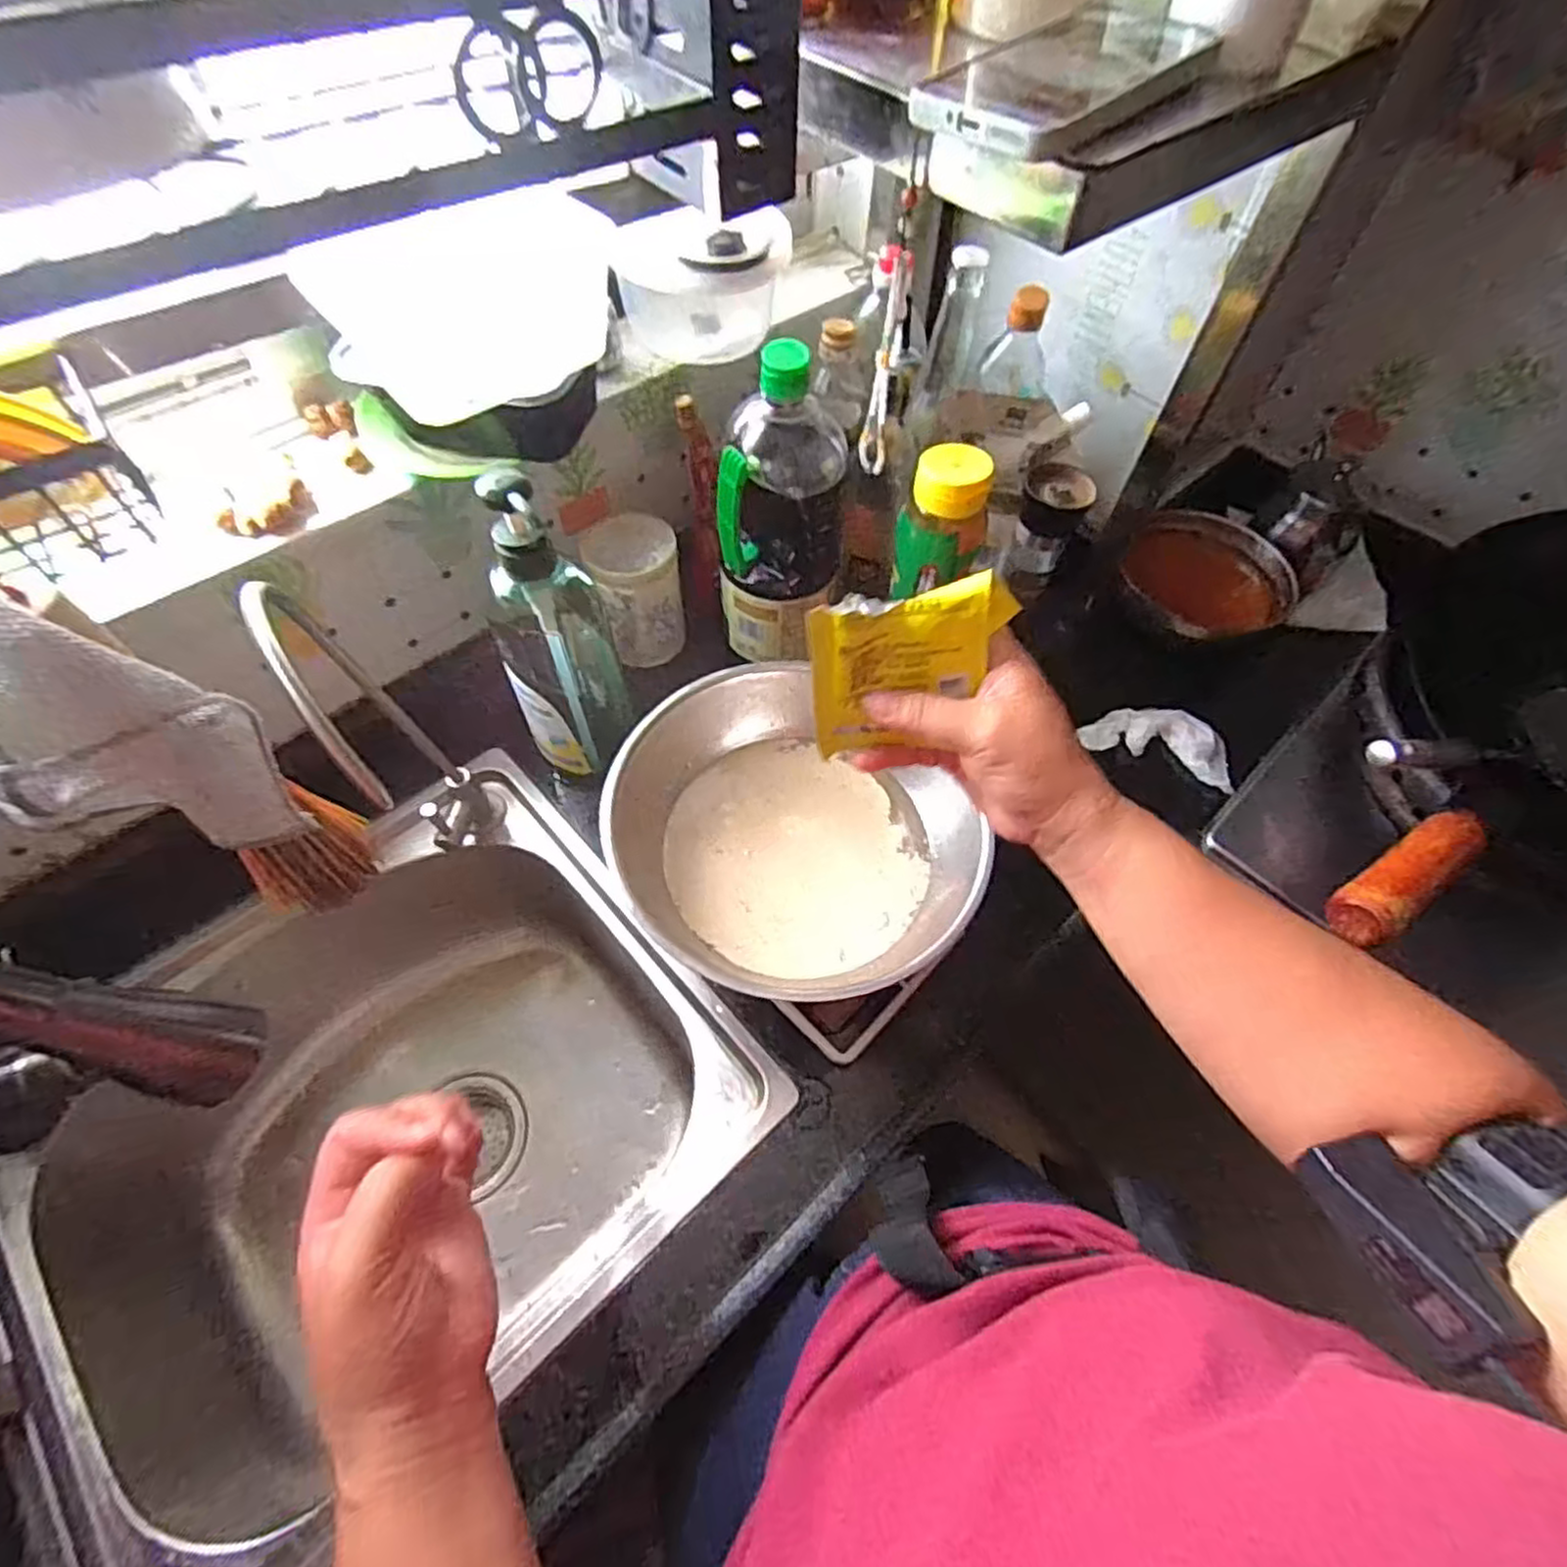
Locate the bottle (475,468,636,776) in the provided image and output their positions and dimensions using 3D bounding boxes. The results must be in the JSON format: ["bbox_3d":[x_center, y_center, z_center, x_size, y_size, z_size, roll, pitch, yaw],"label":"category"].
[{"bbox_3d":[-0.166,-0.098,0.548,0.085,0.267,0.056,-18,60,-13],"label":"bottle"}]

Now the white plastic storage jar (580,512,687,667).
[{"bbox_3d":[-0.138,-0.175,0.705,0.079,0.135,0.076,1,57,-2],"label":"white plastic storage jar"}]

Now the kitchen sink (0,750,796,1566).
[{"bbox_3d":[-0.284,0.286,0.584,0.455,0.242,0.371,-39,66,-23],"label":"kitchen sink"}]

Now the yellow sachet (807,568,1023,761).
[{"bbox_3d":[0.061,-0.056,0.348,0.097,0.076,0.015,-12,37,1],"label":"yellow sachet"}]

